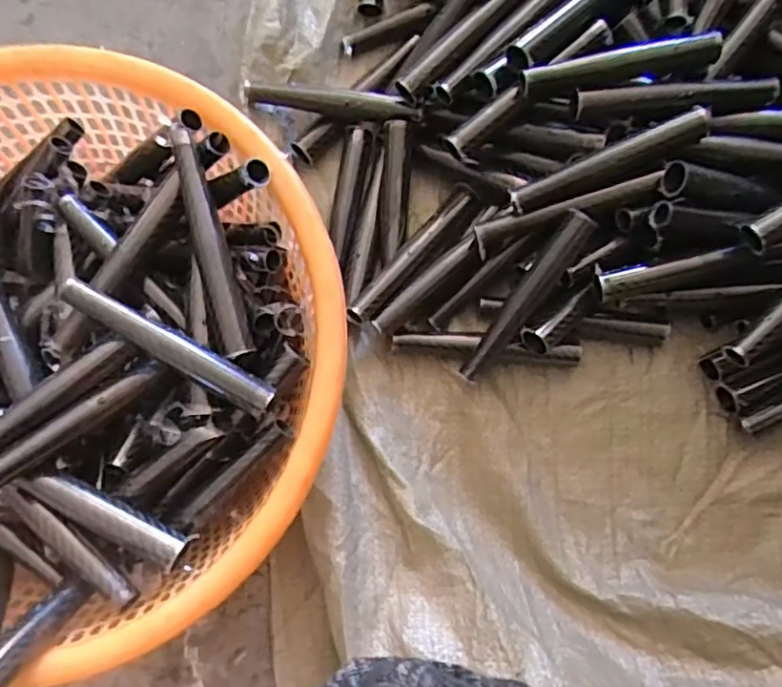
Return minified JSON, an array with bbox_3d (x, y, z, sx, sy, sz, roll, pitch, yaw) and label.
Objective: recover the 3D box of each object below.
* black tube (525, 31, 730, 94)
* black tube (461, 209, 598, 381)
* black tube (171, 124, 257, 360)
[{"bbox_3d":[0.171,-0.207,0.473,0.150,0.016,0.020,-13,82,-4],"label":"black tube"},{"bbox_3d":[0.101,-0.034,0.479,0.023,0.016,0.145,36,104,6],"label":"black tube"},{"bbox_3d":[-0.120,-0.068,0.428,0.020,0.026,0.156,-15,80,-2],"label":"black tube"}]

